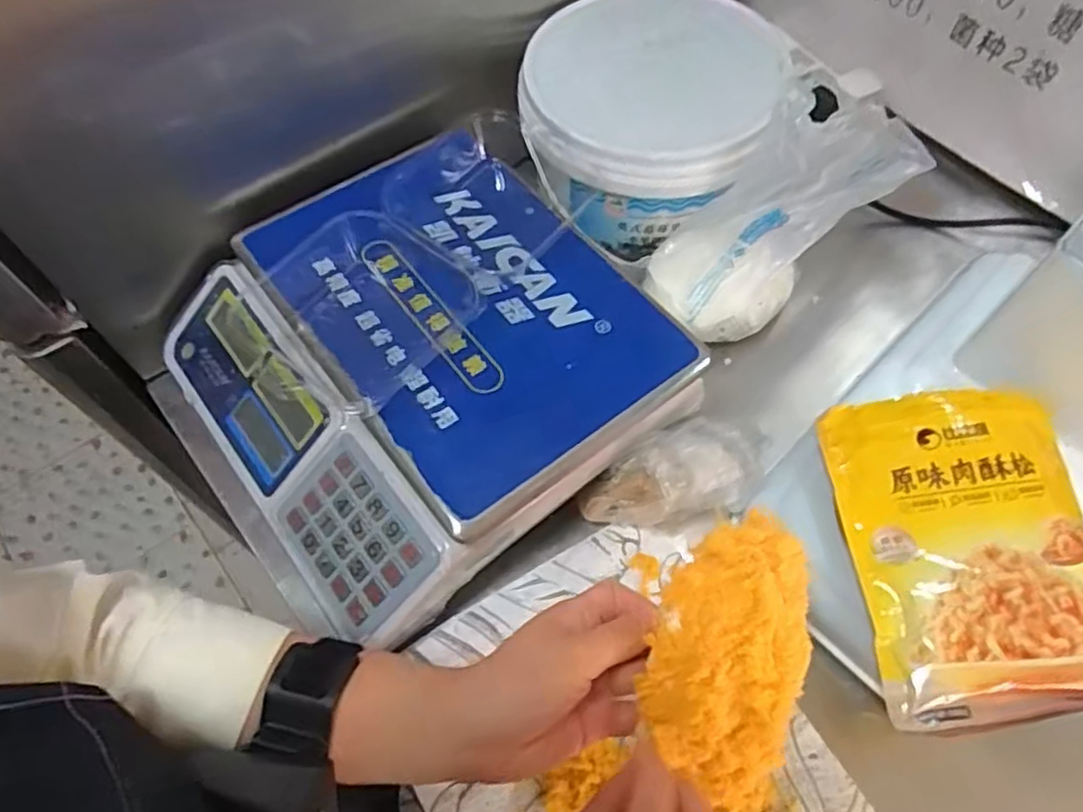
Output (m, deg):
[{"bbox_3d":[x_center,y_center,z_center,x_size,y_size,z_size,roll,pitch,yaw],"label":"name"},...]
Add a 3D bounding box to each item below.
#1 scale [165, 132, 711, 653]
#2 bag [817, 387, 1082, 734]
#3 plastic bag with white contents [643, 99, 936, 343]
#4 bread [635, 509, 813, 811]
[{"bbox_3d":[-0.097,-0.044,0.537,0.318,0.101,0.322,-35,67,-18],"label":"scale"},{"bbox_3d":[0.305,0.095,0.481,0.173,0.038,0.223,-4,61,-2],"label":"bag"},{"bbox_3d":[0.183,-0.153,0.564,0.116,0.214,0.079,2,54,-40],"label":"plastic bag with white contents"},{"bbox_3d":[0.096,0.125,0.349,0.077,0.053,0.138,18,63,10],"label":"bread"}]

